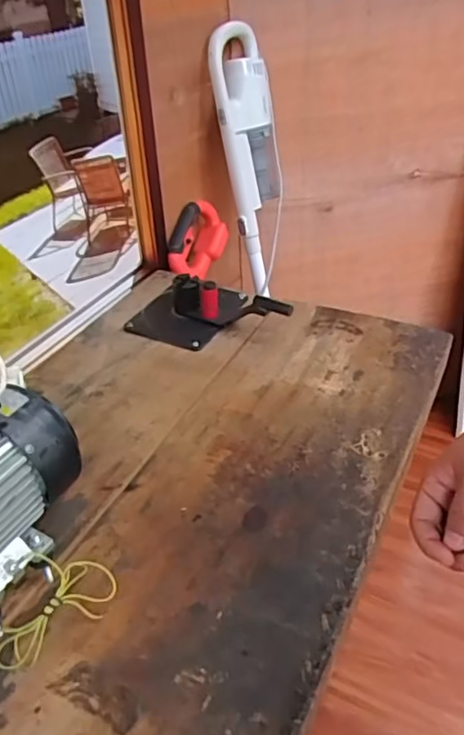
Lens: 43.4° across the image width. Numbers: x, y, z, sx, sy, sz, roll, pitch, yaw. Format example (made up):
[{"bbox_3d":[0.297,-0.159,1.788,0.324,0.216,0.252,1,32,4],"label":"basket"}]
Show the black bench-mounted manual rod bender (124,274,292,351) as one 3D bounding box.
[{"bbox_3d":[-0.045,-0.114,1.038,0.283,0.076,0.176,-2,36,2],"label":"black bench-mounted manual rod bender"}]

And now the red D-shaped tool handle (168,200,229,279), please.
[{"bbox_3d":[-0.082,-0.278,1.288,0.072,0.138,0.164,25,45,30],"label":"red D-shaped tool handle"}]

